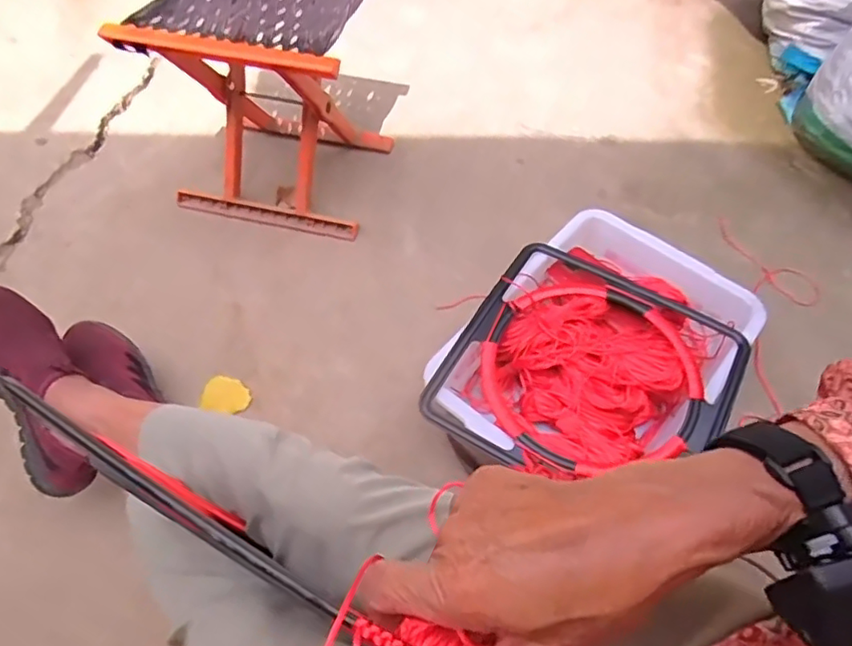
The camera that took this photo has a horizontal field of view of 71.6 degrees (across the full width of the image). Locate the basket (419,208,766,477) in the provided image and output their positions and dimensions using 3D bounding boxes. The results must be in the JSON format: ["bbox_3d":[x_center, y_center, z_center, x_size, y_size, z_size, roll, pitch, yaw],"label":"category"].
[{"bbox_3d":[0.238,0.051,0.825,0.334,0.102,0.437,30,61,17],"label":"basket"}]

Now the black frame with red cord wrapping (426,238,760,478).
[{"bbox_3d":[0.215,0.061,0.762,0.335,0.030,0.333,27,60,16],"label":"black frame with red cord wrapping"}]

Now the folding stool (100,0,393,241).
[{"bbox_3d":[-0.247,-0.365,0.957,0.310,0.315,0.262,11,57,6],"label":"folding stool"}]

